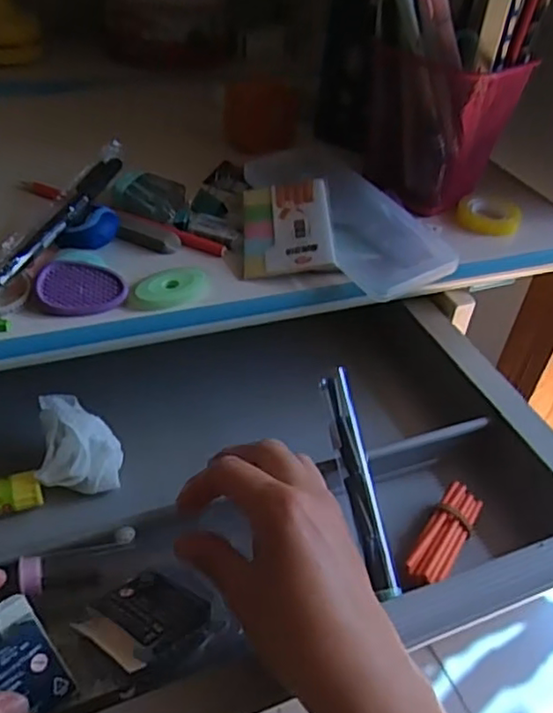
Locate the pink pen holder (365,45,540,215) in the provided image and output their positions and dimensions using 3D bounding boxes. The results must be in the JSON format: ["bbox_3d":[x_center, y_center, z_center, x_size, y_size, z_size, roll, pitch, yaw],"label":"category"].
[{"bbox_3d":[0.118,-0.170,0.471,0.074,0.100,0.087,-26,51,-33],"label":"pink pen holder"}]

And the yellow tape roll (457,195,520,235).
[{"bbox_3d":[0.163,-0.109,0.488,0.047,0.015,0.047,5,40,-4],"label":"yellow tape roll"}]

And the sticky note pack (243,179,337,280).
[{"bbox_3d":[0.007,-0.084,0.418,0.058,0.011,0.079,-10,55,4],"label":"sticky note pack"}]

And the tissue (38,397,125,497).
[{"bbox_3d":[-0.124,0.052,0.401,0.048,0.052,0.049,0,41,-10],"label":"tissue"}]

